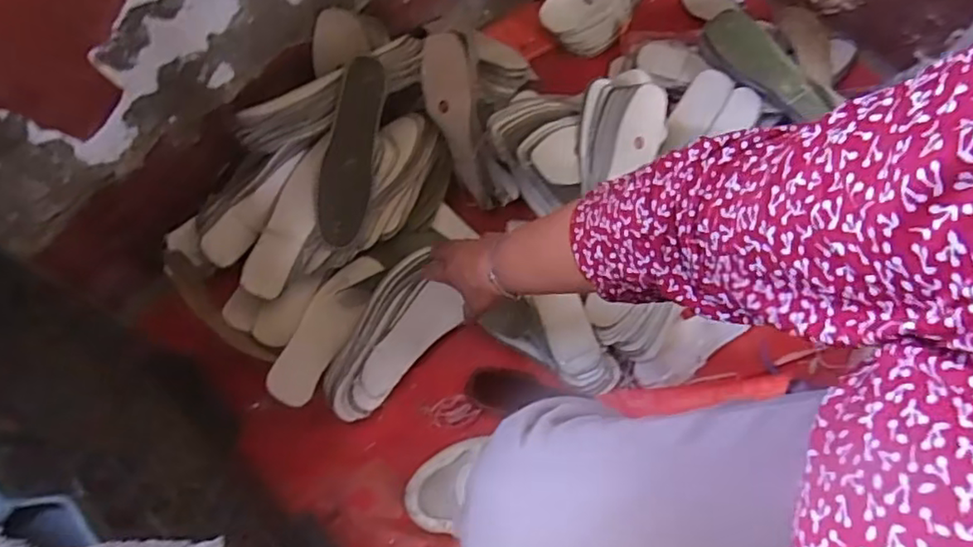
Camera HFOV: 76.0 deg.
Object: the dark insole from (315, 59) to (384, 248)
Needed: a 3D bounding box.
[{"bbox_3d":[-0.162,-0.142,0.733,0.060,0.013,0.214,3,104,-30],"label":"dark insole"}]

